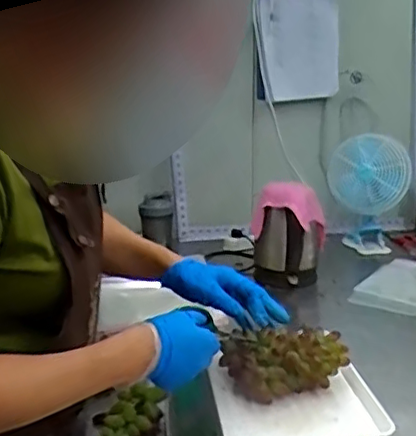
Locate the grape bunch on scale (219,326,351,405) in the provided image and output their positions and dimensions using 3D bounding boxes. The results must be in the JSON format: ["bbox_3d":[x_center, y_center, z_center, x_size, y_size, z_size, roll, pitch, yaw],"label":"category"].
[{"bbox_3d":[0.106,0.192,0.829,0.164,0.078,0.079,-6,17,-19],"label":"grape bunch on scale"}]

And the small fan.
[{"bbox_3d":[0.407,-0.052,1.550,0.194,0.313,0.111,4,16,14],"label":"small fan"}]

